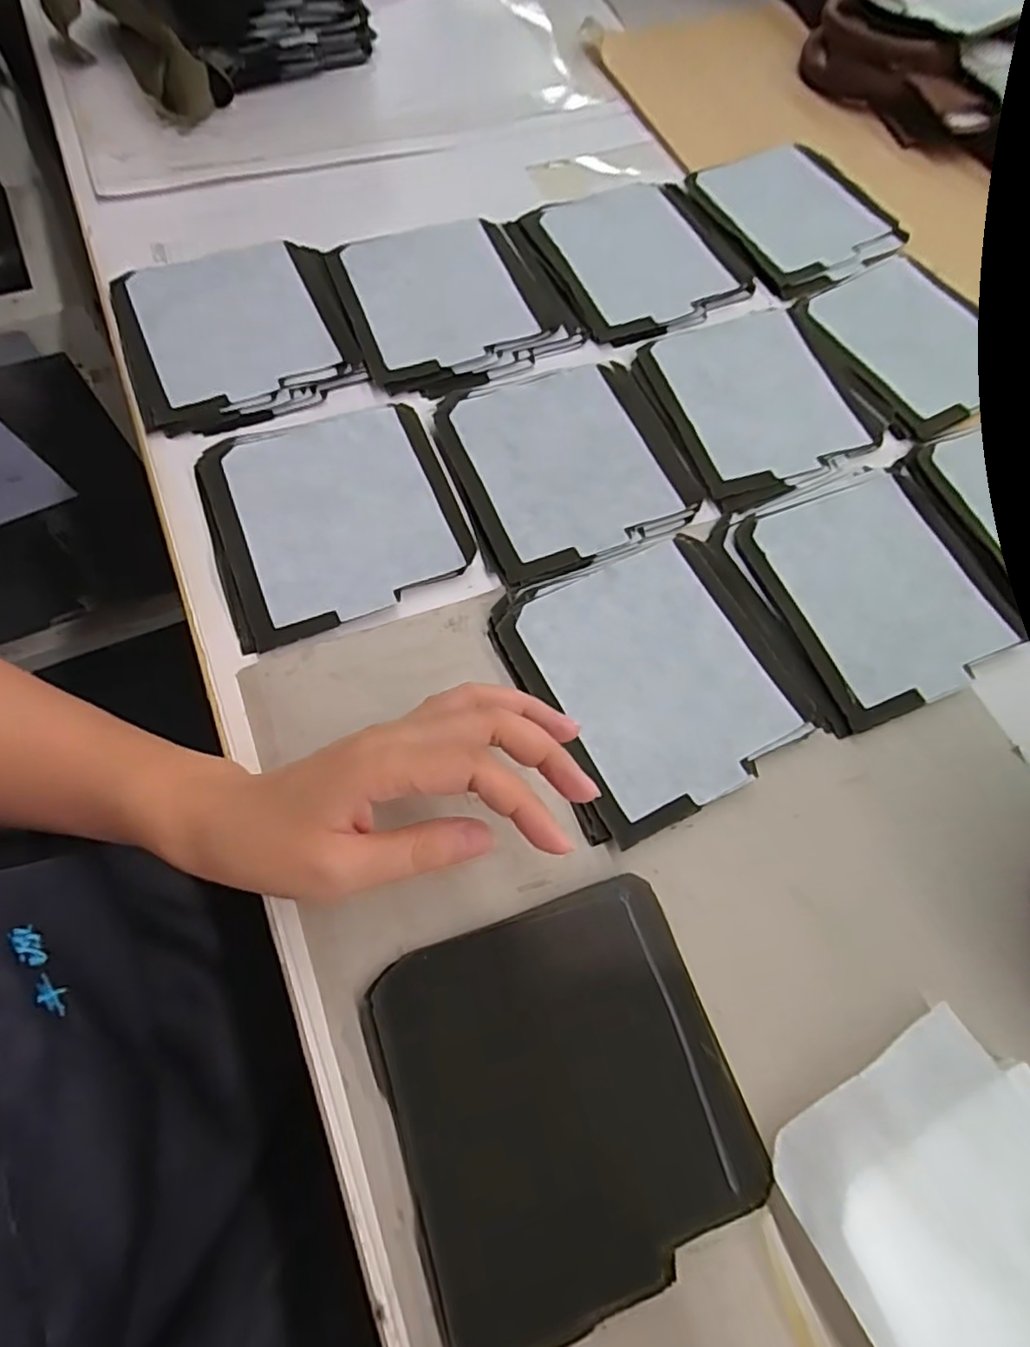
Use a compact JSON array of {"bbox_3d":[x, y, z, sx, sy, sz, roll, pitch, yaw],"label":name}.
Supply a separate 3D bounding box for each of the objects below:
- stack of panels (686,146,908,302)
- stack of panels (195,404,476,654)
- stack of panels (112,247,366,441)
[{"bbox_3d":[0.221,-0.364,0.493,0.125,0.015,0.148,-28,71,-14],"label":"stack of panels"},{"bbox_3d":[-0.103,-0.092,0.359,0.134,0.008,0.136,-19,69,-11],"label":"stack of panels"},{"bbox_3d":[-0.178,-0.220,0.403,0.136,0.015,0.141,-20,69,-11],"label":"stack of panels"}]

